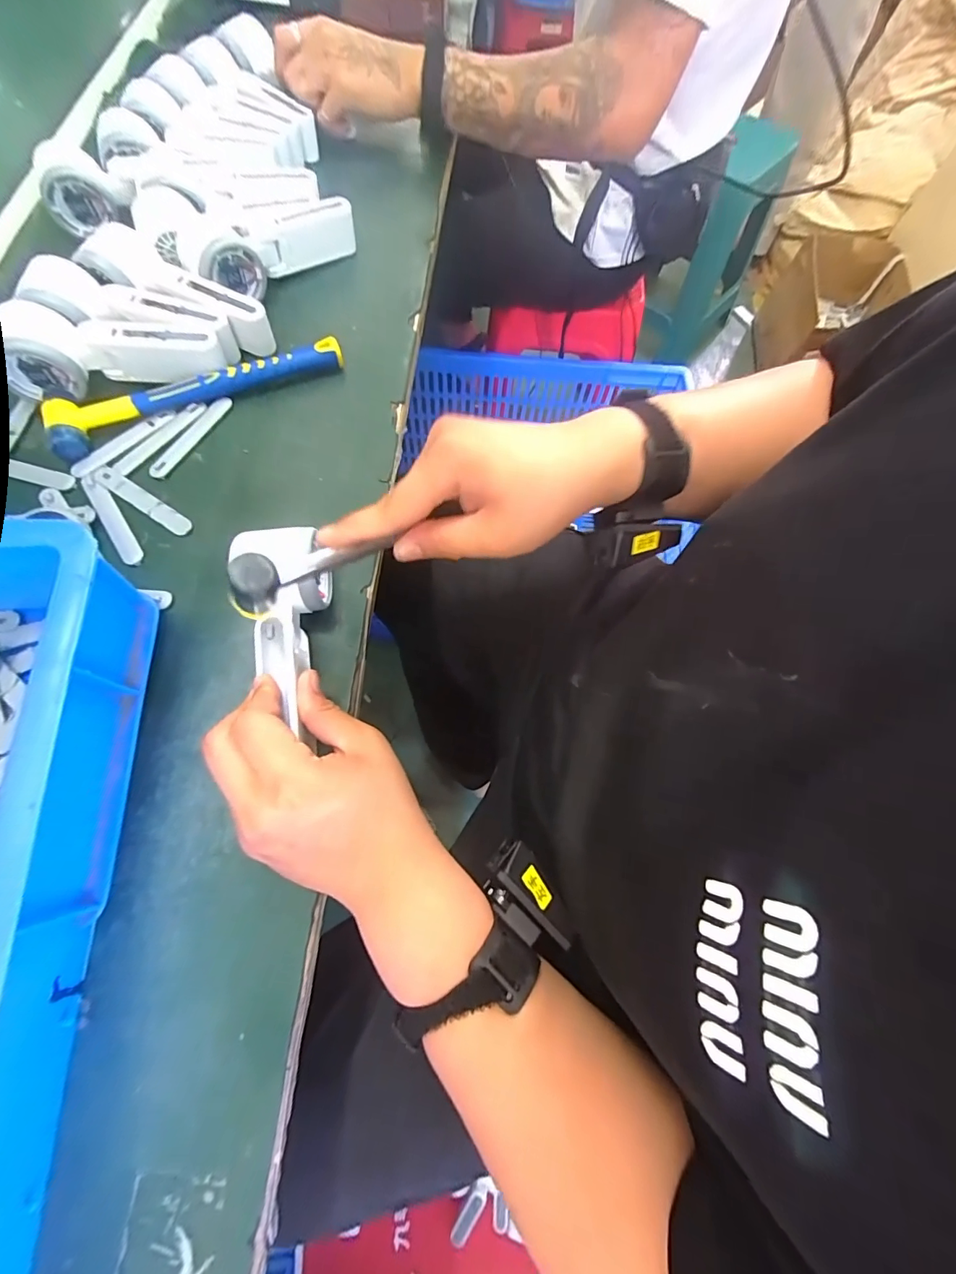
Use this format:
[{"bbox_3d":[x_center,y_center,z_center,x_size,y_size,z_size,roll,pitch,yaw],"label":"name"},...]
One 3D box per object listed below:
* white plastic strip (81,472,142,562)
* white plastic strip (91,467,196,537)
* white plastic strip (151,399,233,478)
[{"bbox_3d":[-0.287,-0.093,0.364,0.016,0.005,0.091,-34,75,-13],"label":"white plastic strip"},{"bbox_3d":[-0.268,-0.109,0.371,0.096,0.004,0.015,31,72,8],"label":"white plastic strip"},{"bbox_3d":[-0.242,-0.170,0.394,0.015,0.004,0.093,30,72,1],"label":"white plastic strip"}]

